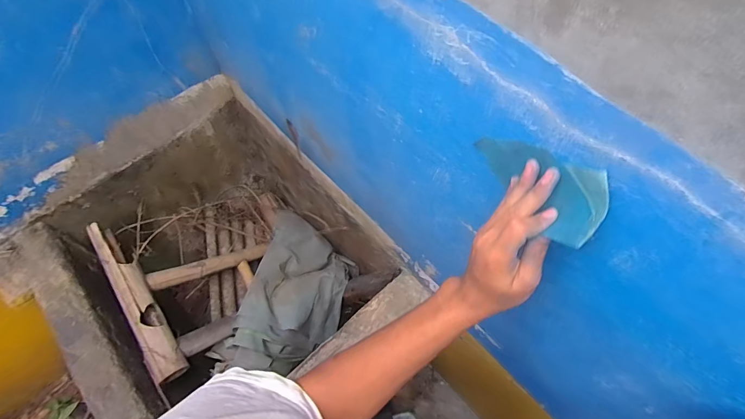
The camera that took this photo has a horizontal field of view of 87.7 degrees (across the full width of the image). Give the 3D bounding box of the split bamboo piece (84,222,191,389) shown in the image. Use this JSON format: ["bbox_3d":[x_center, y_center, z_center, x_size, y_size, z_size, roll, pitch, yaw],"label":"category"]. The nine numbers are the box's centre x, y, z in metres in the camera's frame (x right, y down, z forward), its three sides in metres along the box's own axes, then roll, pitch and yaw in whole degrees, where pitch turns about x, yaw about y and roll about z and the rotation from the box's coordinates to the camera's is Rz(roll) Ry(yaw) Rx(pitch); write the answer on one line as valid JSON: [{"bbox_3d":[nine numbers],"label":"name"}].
[{"bbox_3d":[-0.626,0.231,1.022,0.073,0.066,0.474,-33,69,-14],"label":"split bamboo piece"}]

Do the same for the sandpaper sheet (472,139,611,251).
[{"bbox_3d":[0.139,-0.025,0.347,0.036,0.059,0.135,-32,46,-14],"label":"sandpaper sheet"}]

